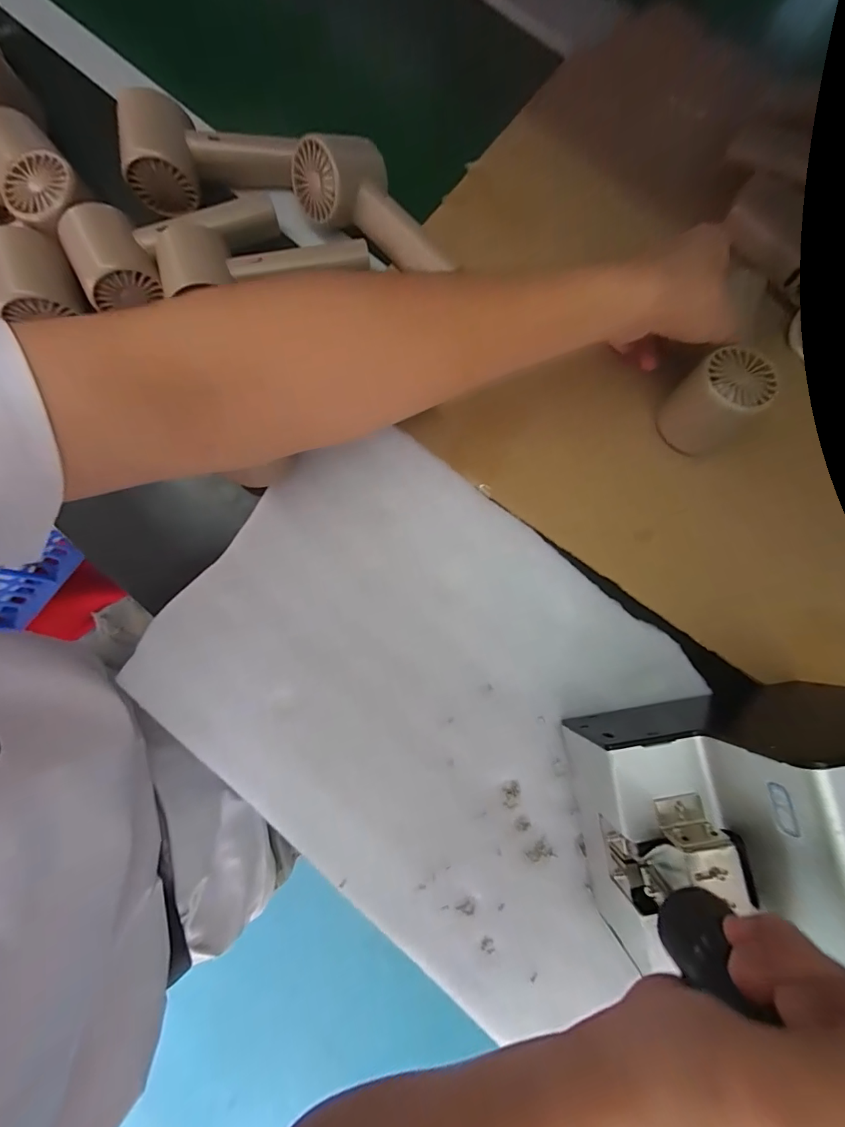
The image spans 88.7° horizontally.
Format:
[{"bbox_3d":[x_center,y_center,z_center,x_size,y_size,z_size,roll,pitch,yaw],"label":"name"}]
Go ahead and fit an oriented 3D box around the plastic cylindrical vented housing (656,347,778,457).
[{"bbox_3d":[0.214,-0.118,0.325,0.050,0.059,0.055,0,80,-1],"label":"plastic cylindrical vented housing"}]

